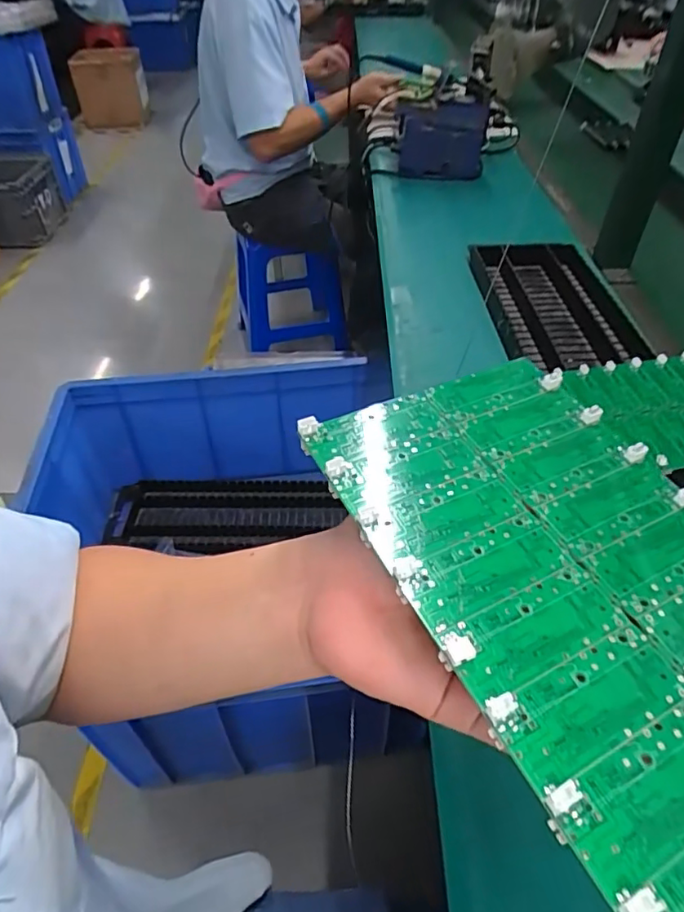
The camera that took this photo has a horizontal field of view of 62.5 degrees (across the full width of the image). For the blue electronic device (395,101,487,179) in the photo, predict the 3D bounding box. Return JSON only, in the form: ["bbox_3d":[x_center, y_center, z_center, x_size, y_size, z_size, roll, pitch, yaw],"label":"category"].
[{"bbox_3d":[0.169,-0.542,0.965,0.149,0.121,0.053,6,26,8],"label":"blue electronic device"}]

